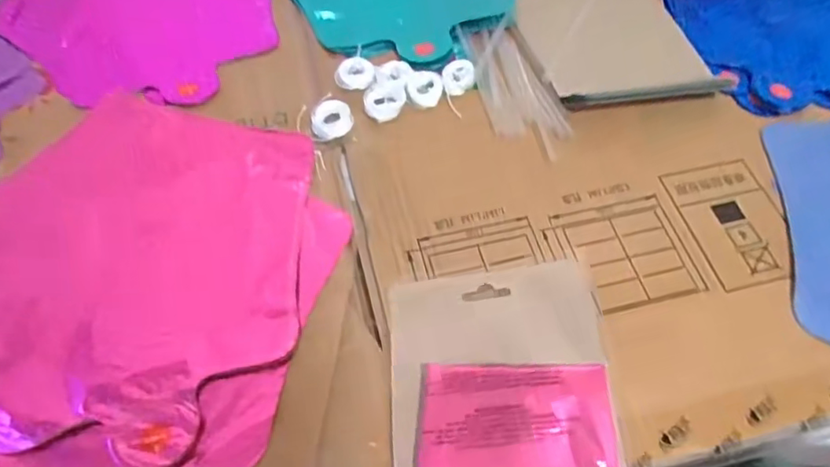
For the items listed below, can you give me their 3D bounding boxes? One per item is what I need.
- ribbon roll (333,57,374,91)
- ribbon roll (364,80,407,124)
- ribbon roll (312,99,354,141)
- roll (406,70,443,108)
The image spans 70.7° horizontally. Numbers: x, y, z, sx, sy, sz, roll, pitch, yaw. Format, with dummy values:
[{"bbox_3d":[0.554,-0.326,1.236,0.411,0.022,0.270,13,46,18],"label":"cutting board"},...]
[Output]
[{"bbox_3d":[-0.045,-0.121,0.442,0.029,0.005,0.032,-2,56,-1],"label":"ribbon roll"},{"bbox_3d":[-0.022,-0.096,0.424,0.030,0.008,0.034,-7,56,-5],"label":"ribbon roll"},{"bbox_3d":[-0.058,-0.080,0.412,0.029,0.011,0.029,0,56,0],"label":"ribbon roll"},{"bbox_3d":[0.007,-0.107,0.433,0.026,0.009,0.030,-2,56,-1],"label":"roll"}]

